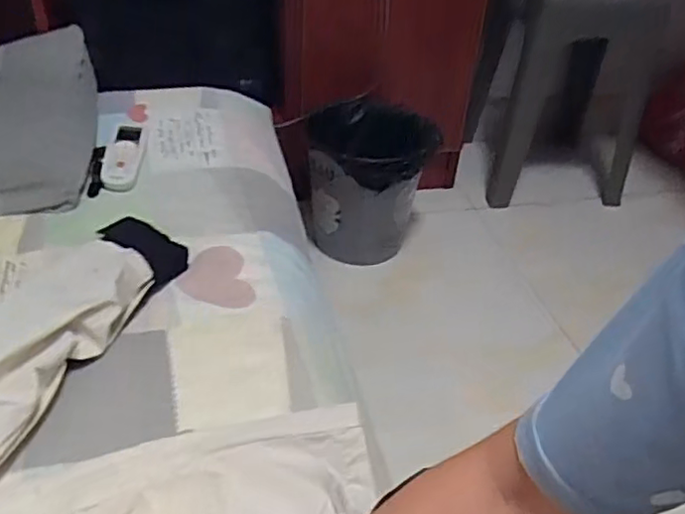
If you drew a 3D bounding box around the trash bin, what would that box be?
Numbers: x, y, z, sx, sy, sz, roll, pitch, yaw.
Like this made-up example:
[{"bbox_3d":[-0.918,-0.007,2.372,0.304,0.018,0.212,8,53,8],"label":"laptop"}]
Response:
[{"bbox_3d":[0.053,-0.147,1.292,0.247,0.246,0.259,1,38,-4],"label":"trash bin"}]

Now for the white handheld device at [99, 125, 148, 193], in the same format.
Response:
[{"bbox_3d":[-0.344,-0.162,1.001,0.058,0.023,0.177,-4,38,-10],"label":"white handheld device"}]

